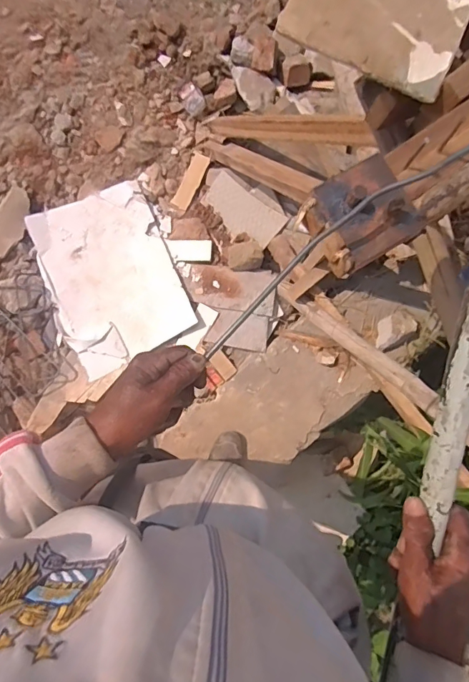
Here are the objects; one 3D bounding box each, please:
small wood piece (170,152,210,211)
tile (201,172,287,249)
[{"bbox_3d":[-0.155,-0.568,1.568,0.064,0.011,0.204,27,90,4],"label":"small wood piece"},{"bbox_3d":[0.023,-0.446,1.527,0.312,0.012,0.148,42,98,18],"label":"tile"}]

